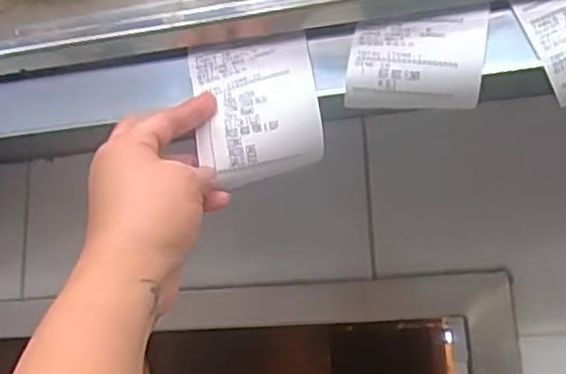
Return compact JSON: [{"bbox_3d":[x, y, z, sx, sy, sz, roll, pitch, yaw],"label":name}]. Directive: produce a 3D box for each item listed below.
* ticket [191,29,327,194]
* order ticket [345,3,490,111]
[{"bbox_3d":[-0.016,-0.048,0.437,0.077,0.090,0.023,-5,-15,10],"label":"ticket"},{"bbox_3d":[0.080,-0.075,0.417,0.081,0.054,0.020,-6,-15,13],"label":"order ticket"}]

